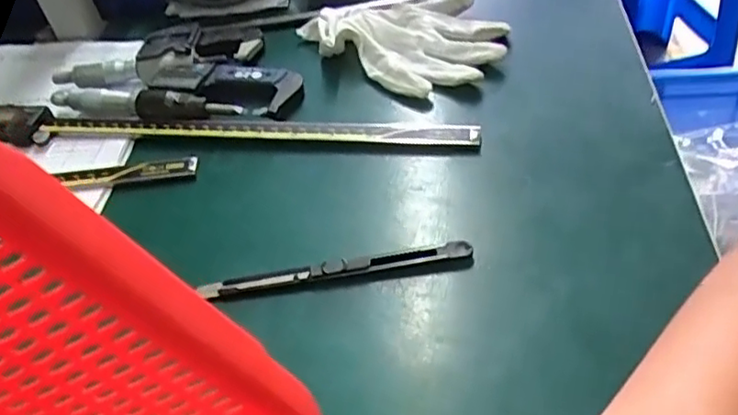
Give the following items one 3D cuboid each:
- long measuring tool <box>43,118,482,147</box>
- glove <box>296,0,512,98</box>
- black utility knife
[{"bbox_3d":[-0.079,-0.054,0.437,0.305,0.010,0.020,3,47,11],"label":"long measuring tool"},{"bbox_3d":[0.025,-0.130,0.483,0.148,0.033,0.103,21,53,26],"label":"glove"},{"bbox_3d":[-0.019,0.032,0.344,0.146,0.010,0.012,-8,45,1],"label":"black utility knife"}]

